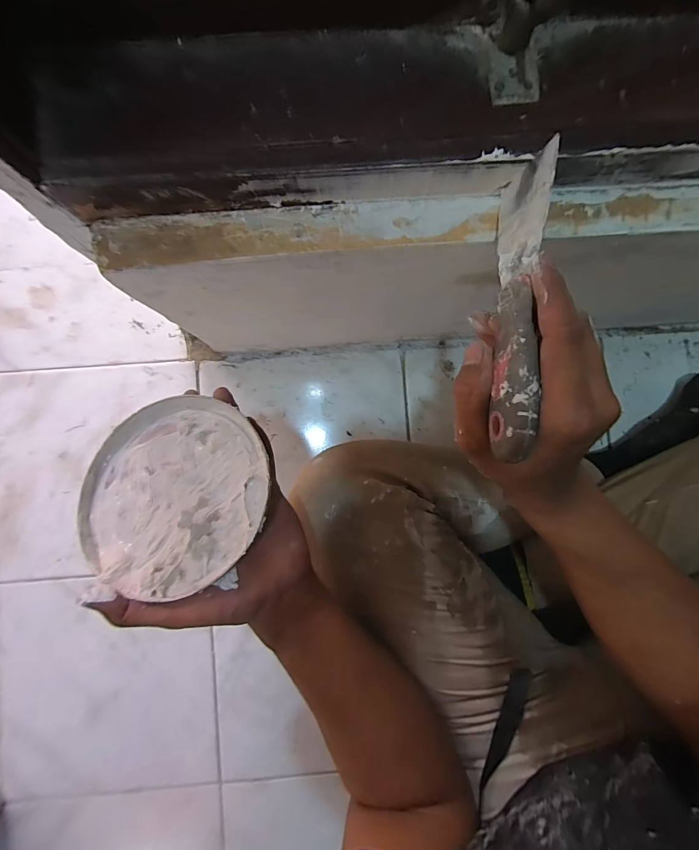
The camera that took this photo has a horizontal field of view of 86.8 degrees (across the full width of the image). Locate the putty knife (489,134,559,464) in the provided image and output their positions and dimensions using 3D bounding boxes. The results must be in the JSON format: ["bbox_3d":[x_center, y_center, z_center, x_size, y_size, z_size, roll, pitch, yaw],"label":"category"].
[{"bbox_3d":[0.105,-0.078,0.225,0.019,0.045,0.192,9,77,-1],"label":"putty knife"}]

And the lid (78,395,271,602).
[{"bbox_3d":[-0.136,0.049,0.286,0.153,0.014,0.145,-3,71,10],"label":"lid"}]

